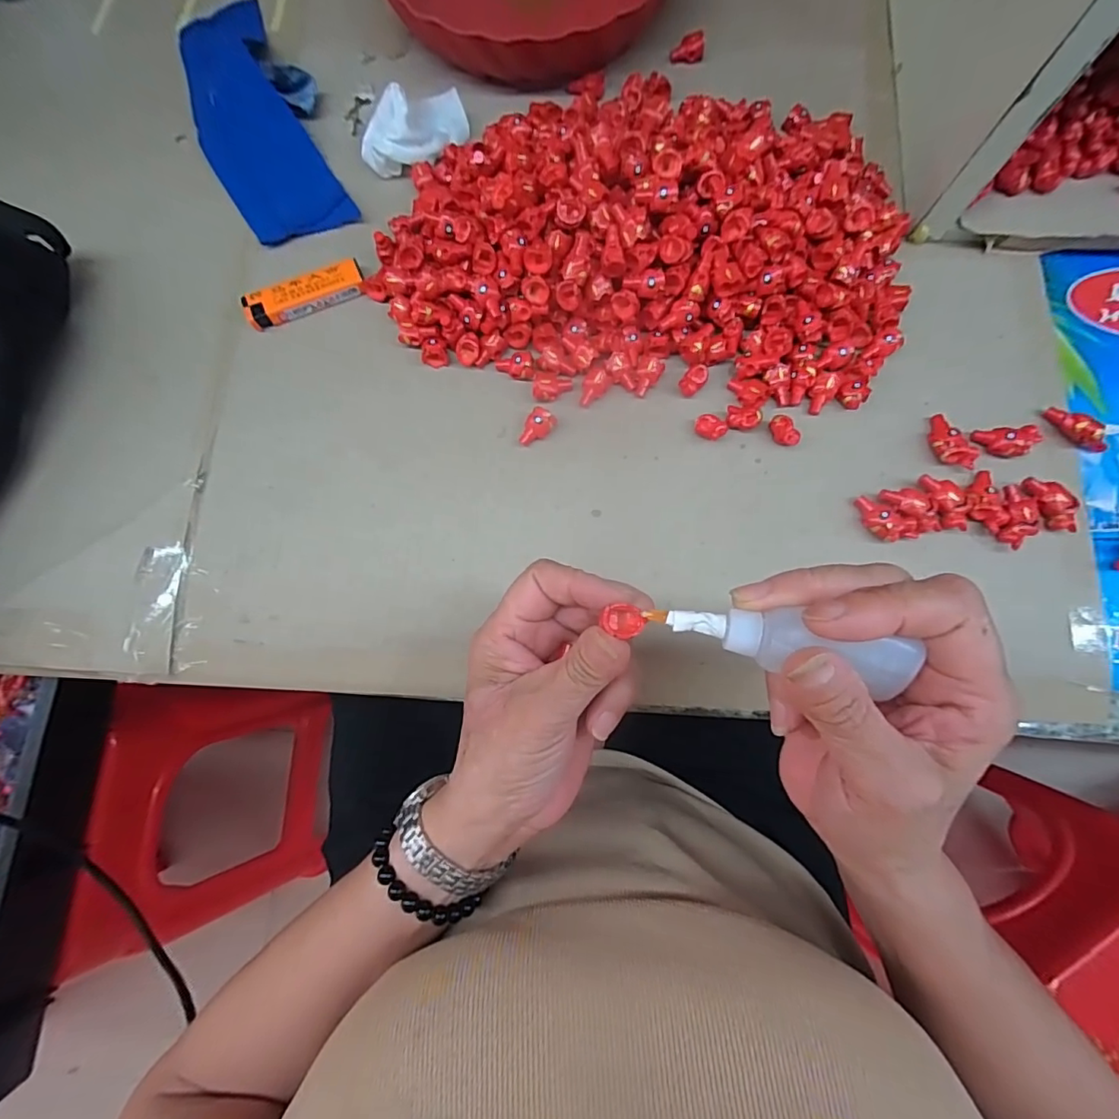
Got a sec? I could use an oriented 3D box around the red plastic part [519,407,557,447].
[{"bbox_3d":[-0.014,-0.084,0.325,0.017,0.011,0.025,30,81,7],"label":"red plastic part"}]

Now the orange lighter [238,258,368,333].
[{"bbox_3d":[-0.172,-0.180,0.345,0.080,0.016,0.020,-24,79,-3],"label":"orange lighter"}]

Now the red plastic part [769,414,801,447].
[{"bbox_3d":[0.140,-0.080,0.318,0.012,0.013,0.021,-35,80,-5],"label":"red plastic part"}]

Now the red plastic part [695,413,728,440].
[{"bbox_3d":[0.095,-0.083,0.321,0.019,0.014,0.013,44,83,9],"label":"red plastic part"}]

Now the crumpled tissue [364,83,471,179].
[{"bbox_3d":[-0.102,-0.312,0.366,0.085,0.041,0.042,-42,83,-17],"label":"crumpled tissue"}]

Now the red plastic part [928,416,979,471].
[{"bbox_3d":[0.242,-0.072,0.316,0.017,0.014,0.038,-29,79,-4],"label":"red plastic part"}]

